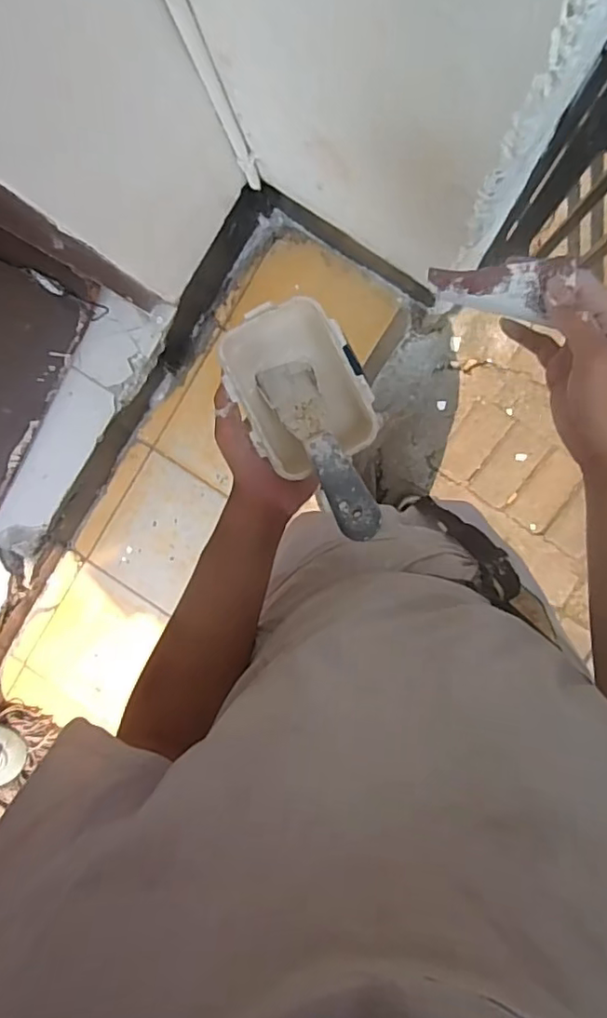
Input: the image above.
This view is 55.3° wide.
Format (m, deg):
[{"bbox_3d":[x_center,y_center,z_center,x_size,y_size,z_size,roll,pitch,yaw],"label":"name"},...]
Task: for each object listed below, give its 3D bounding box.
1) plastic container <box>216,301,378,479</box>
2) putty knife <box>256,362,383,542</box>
[{"bbox_3d":[-0.004,-0.105,0.498,0.104,0.046,0.135,-24,93,8],"label":"plastic container"},{"bbox_3d":[0.014,-0.056,0.478,0.044,0.011,0.184,-31,61,9],"label":"putty knife"}]

